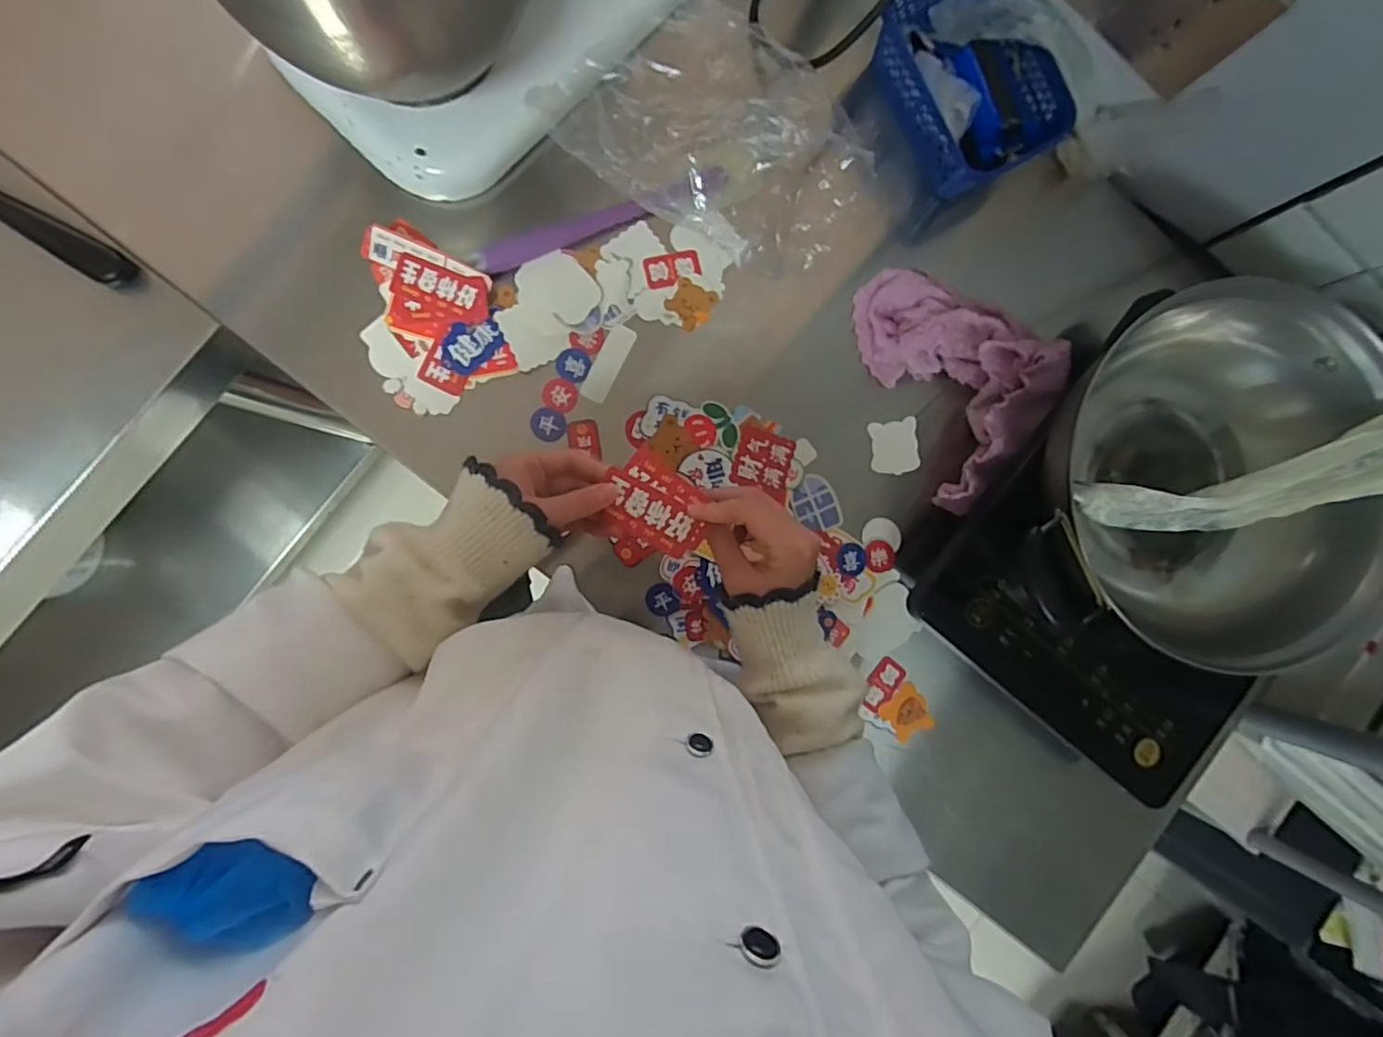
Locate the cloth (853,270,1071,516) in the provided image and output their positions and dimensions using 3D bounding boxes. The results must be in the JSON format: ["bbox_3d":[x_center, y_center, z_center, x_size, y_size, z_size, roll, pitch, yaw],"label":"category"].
[{"bbox_3d":[0.241,-0.135,0.531,0.151,0.053,0.209,-31,94,-5],"label":"cloth"}]

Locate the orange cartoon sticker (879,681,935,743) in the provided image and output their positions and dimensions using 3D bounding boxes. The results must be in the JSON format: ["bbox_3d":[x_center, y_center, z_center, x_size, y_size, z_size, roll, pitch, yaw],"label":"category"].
[{"bbox_3d":[0.196,0.177,0.550,0.042,0.004,0.048,-35,94,-5],"label":"orange cartoon sticker"}]

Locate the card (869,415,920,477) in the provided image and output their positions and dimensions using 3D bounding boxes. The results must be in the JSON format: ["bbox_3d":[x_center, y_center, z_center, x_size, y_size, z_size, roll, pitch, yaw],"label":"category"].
[{"bbox_3d":[0.184,-0.065,0.549,0.044,0.005,0.048,-8,93,-8],"label":"card"}]

